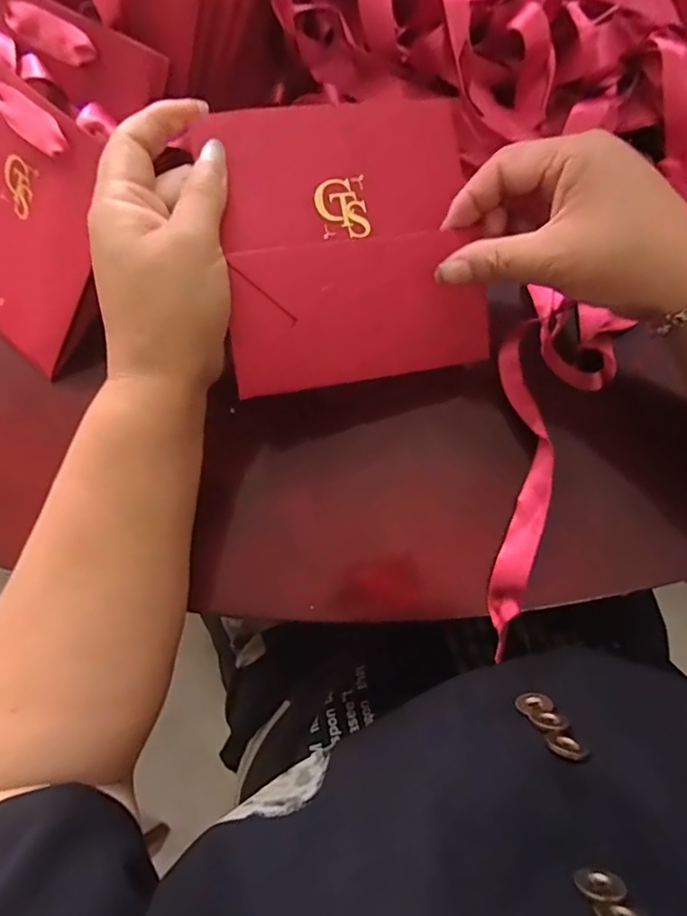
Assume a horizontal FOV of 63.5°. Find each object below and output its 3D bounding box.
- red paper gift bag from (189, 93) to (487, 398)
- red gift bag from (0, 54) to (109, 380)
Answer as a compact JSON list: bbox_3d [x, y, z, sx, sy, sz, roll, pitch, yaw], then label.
[{"bbox_3d":[0.004,-0.113,0.288,0.134,0.013,0.140,-11,93,-12],"label":"red paper gift bag"},{"bbox_3d":[-0.198,-0.149,0.330,0.147,0.016,0.134,40,116,11],"label":"red gift bag"}]

